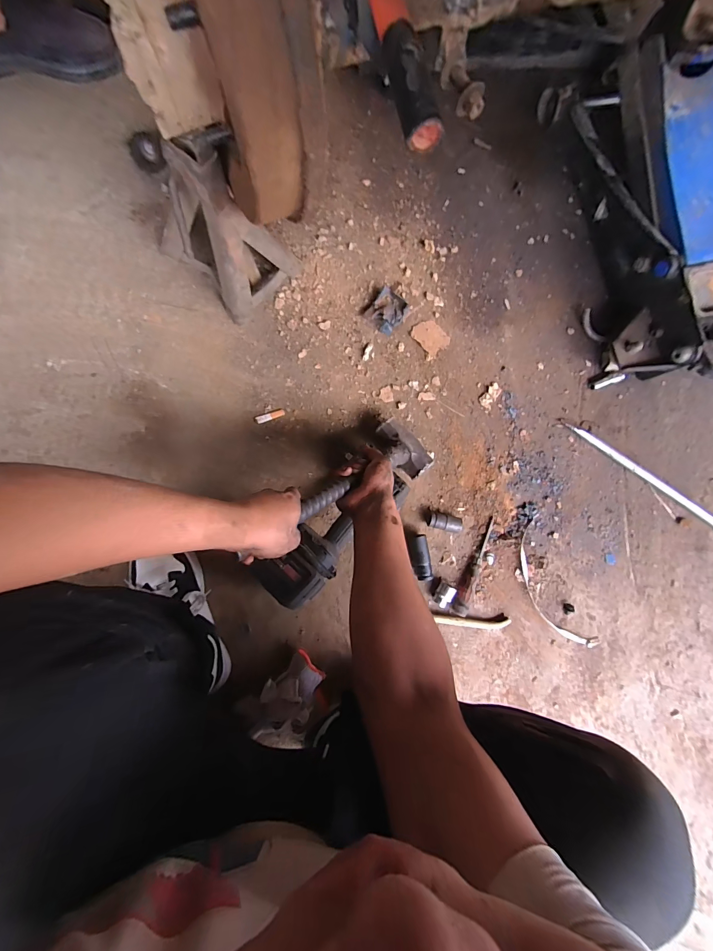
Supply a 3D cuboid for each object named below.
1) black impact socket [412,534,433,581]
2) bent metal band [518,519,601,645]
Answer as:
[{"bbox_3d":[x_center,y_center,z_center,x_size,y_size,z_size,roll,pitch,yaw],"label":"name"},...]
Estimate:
[{"bbox_3d":[0.117,0.150,0.673,0.030,0.030,0.081,-9,88,-9],"label":"black impact socket"},{"bbox_3d":[0.369,0.223,0.700,0.079,0.016,0.264,-29,92,-9],"label":"bent metal band"}]

